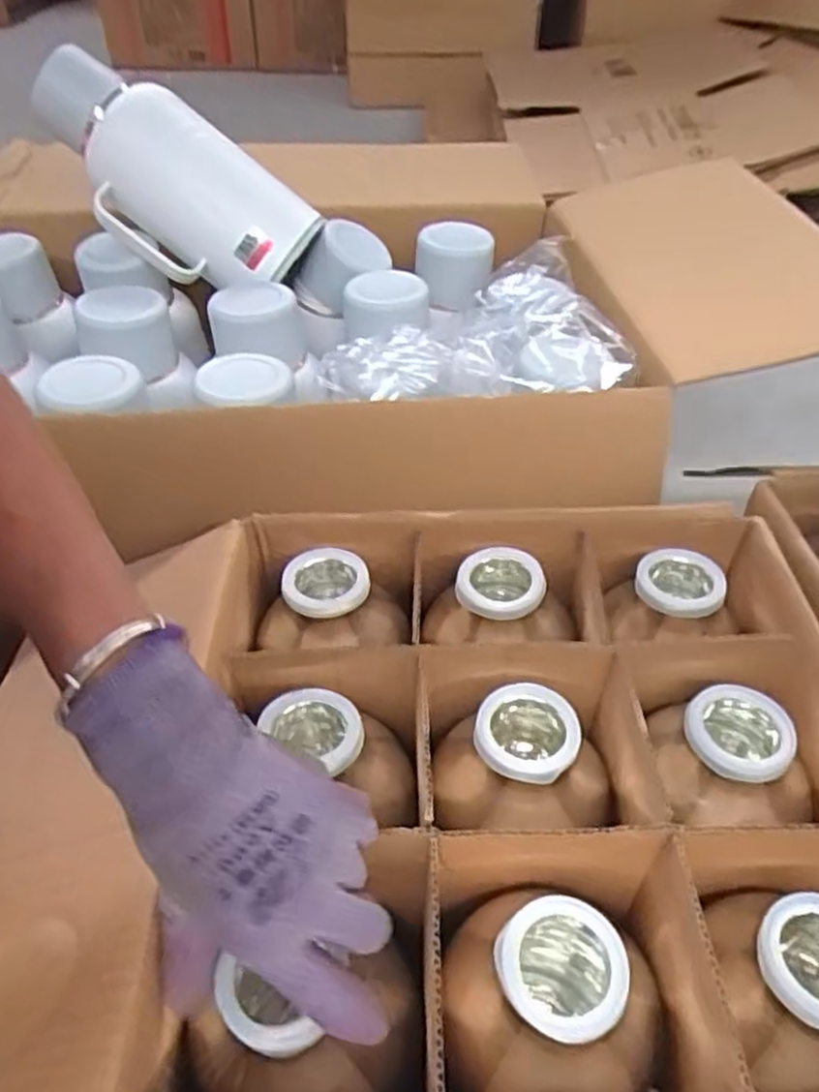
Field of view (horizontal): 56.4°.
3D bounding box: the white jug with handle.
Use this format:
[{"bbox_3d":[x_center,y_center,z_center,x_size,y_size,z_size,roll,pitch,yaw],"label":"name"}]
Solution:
[{"bbox_3d":[-0.252,-0.386,0.800,0.307,0.112,0.126,35,45,-9],"label":"white jug with handle"}]

